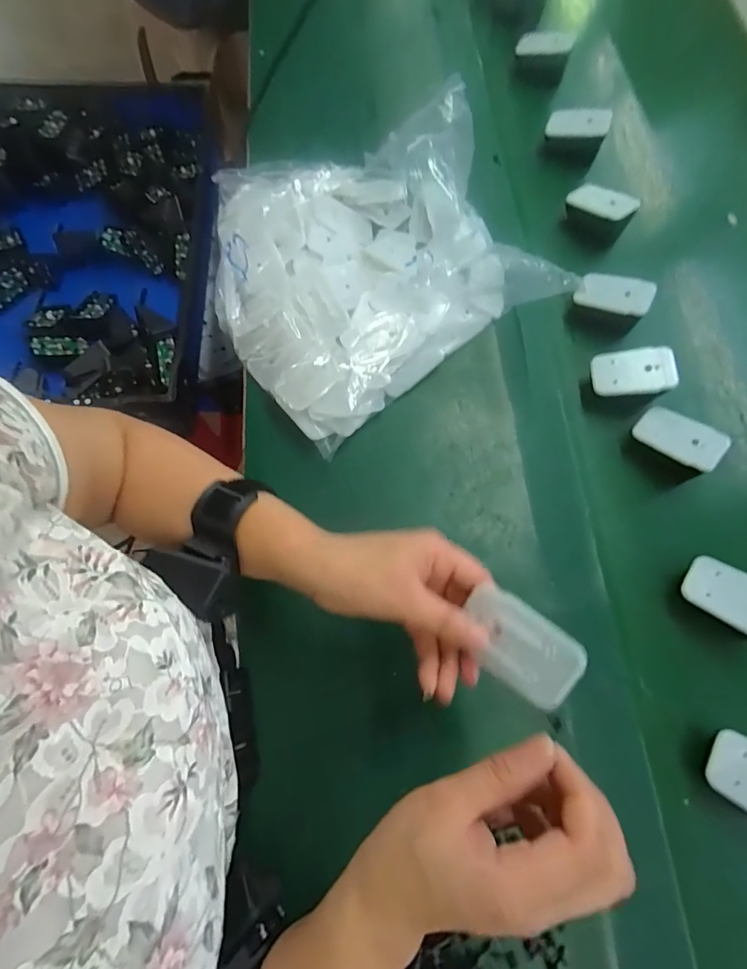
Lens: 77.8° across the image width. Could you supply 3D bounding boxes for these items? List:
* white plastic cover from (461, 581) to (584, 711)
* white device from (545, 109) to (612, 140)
[{"bbox_3d":[0.081,0.093,0.266,0.068,0.004,0.046,33,101,27],"label":"white plastic cover"},{"bbox_3d":[0.235,-0.415,0.532,0.068,0.027,0.014,10,35,14],"label":"white device"}]

